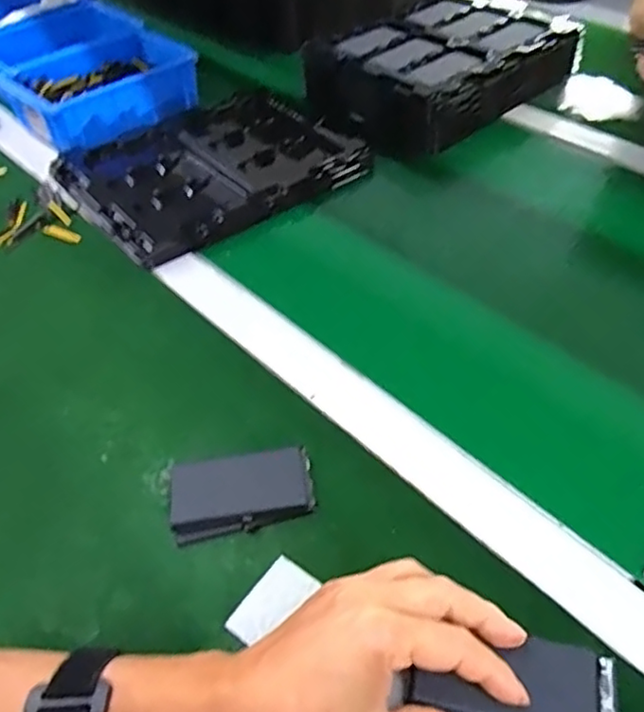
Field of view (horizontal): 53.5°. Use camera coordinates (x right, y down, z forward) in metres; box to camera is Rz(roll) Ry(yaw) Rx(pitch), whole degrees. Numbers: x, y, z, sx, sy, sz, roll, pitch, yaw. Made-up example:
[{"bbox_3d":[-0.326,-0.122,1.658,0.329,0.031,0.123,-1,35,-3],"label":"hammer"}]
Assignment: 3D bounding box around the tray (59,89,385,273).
[{"bbox_3d":[-0.119,-0.203,0.679,0.275,0.034,0.220,-32,53,-24],"label":"tray"}]

